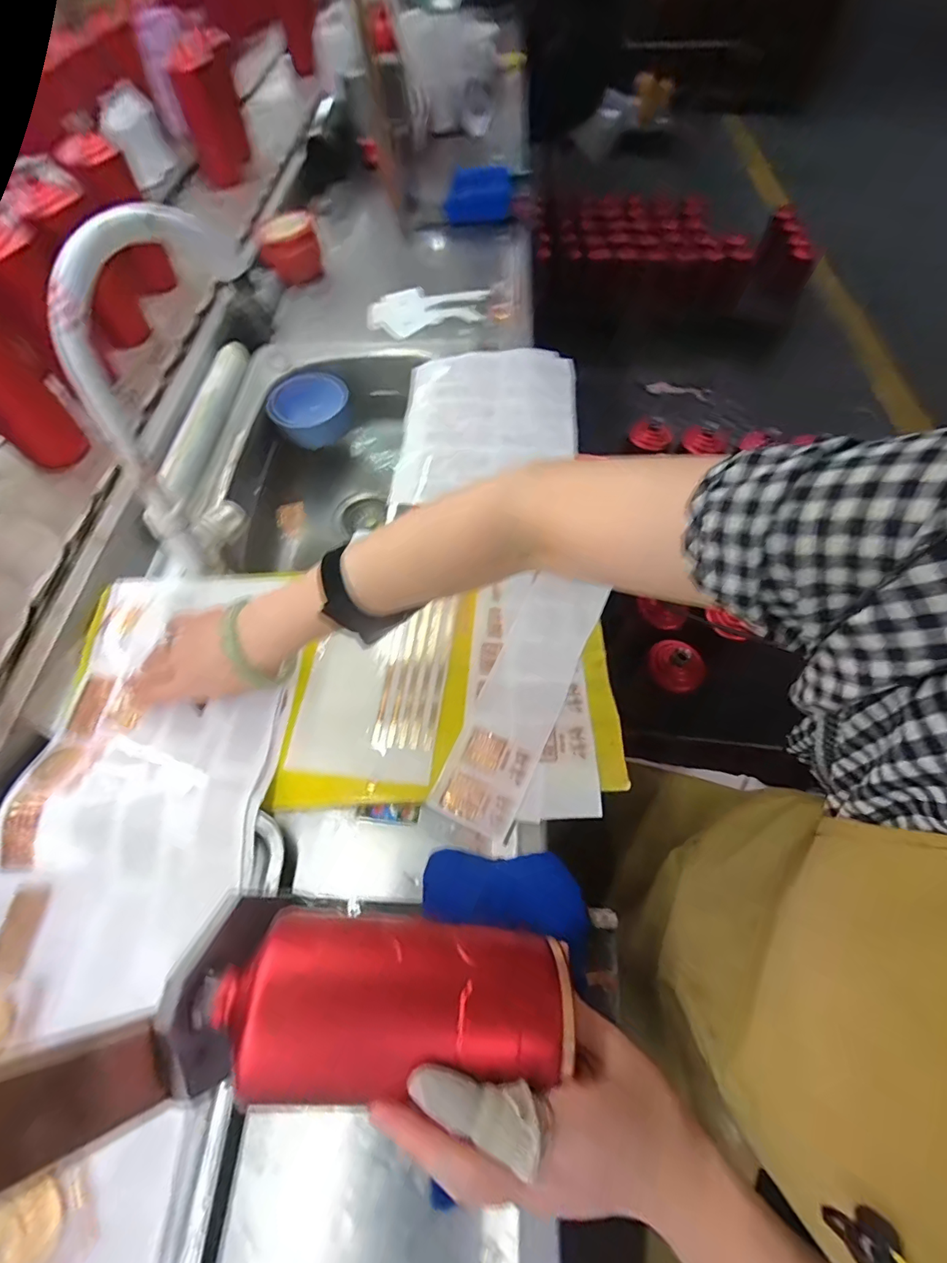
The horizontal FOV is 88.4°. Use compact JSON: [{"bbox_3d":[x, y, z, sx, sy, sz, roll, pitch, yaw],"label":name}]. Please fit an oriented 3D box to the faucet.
[{"bbox_3d":[-0.261,-0.213,0.455,0.050,0.262,0.217,21,63,11],"label":"faucet"}]

